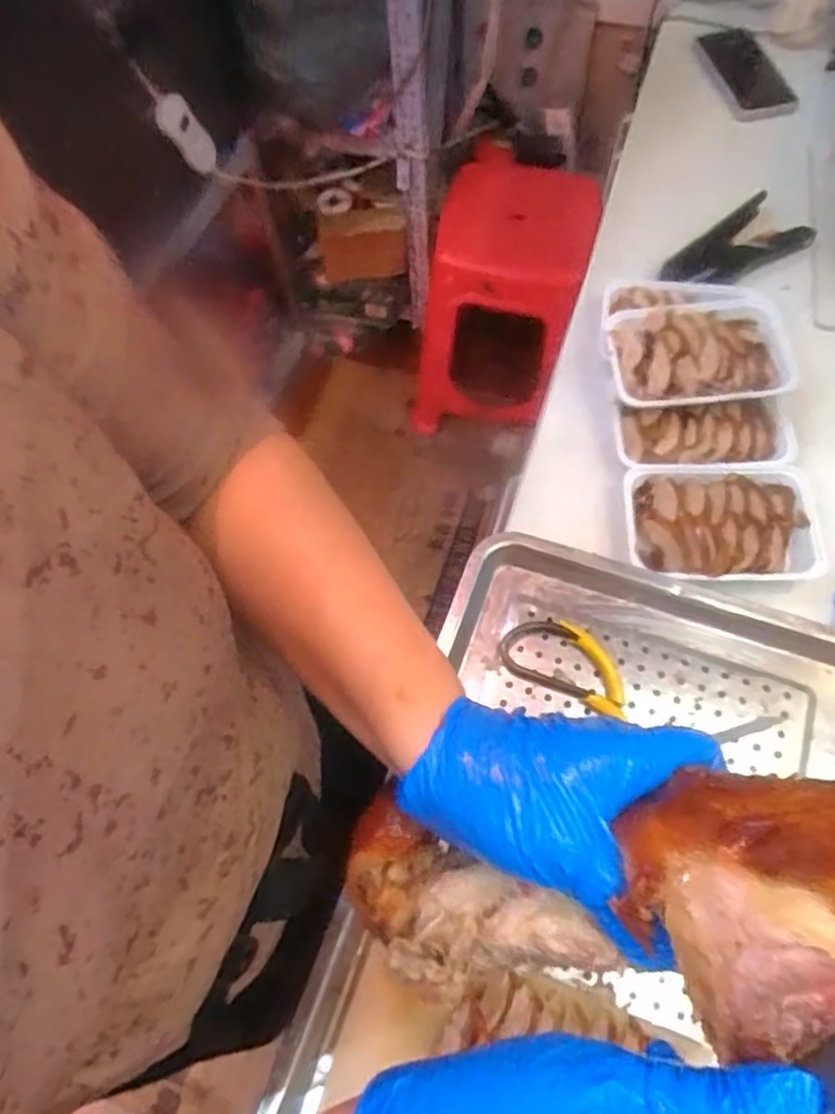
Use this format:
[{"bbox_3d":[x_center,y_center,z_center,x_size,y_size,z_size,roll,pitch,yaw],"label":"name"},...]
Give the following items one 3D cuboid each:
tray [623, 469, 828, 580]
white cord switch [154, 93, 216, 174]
[{"bbox_3d":[0.274,-0.028,0.633,0.161,0.034,0.107,3,65,5],"label":"tray"},{"bbox_3d":[-0.333,-0.610,1.025,0.050,0.101,0.015,-33,24,12],"label":"white cord switch"}]

